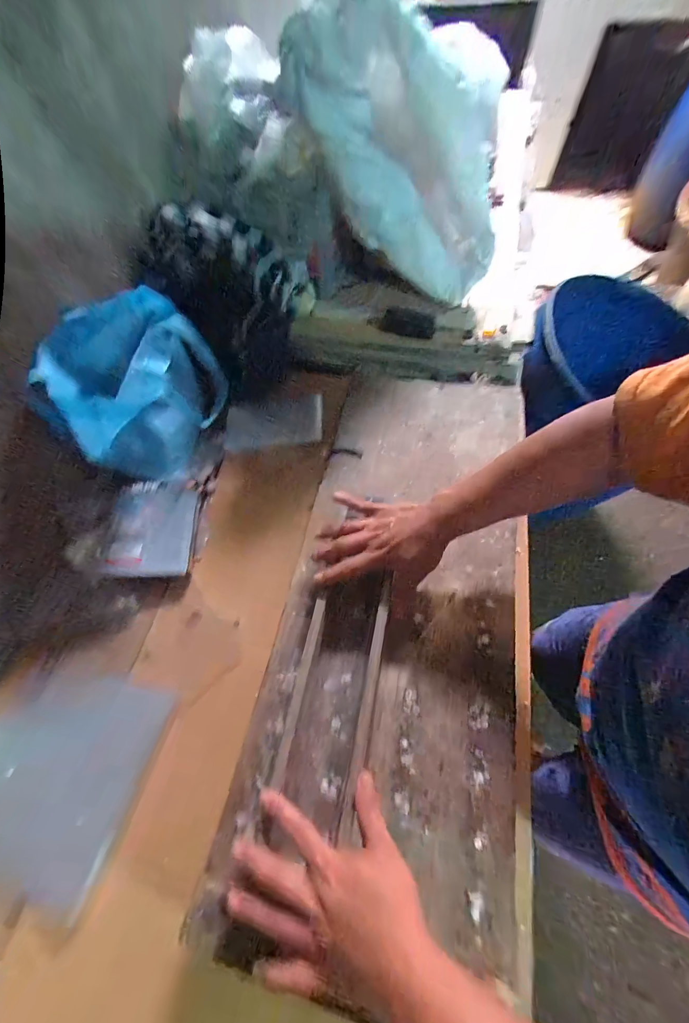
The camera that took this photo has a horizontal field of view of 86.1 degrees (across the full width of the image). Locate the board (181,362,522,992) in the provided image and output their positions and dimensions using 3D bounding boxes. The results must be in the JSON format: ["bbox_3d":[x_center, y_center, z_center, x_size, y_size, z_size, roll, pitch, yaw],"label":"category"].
[{"bbox_3d":[0.088,0.078,0.500,0.312,0.063,0.720,9,62,9],"label":"board"}]

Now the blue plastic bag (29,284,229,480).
[{"bbox_3d":[-0.326,-0.192,0.593,0.159,0.204,0.237,16,66,11],"label":"blue plastic bag"}]

